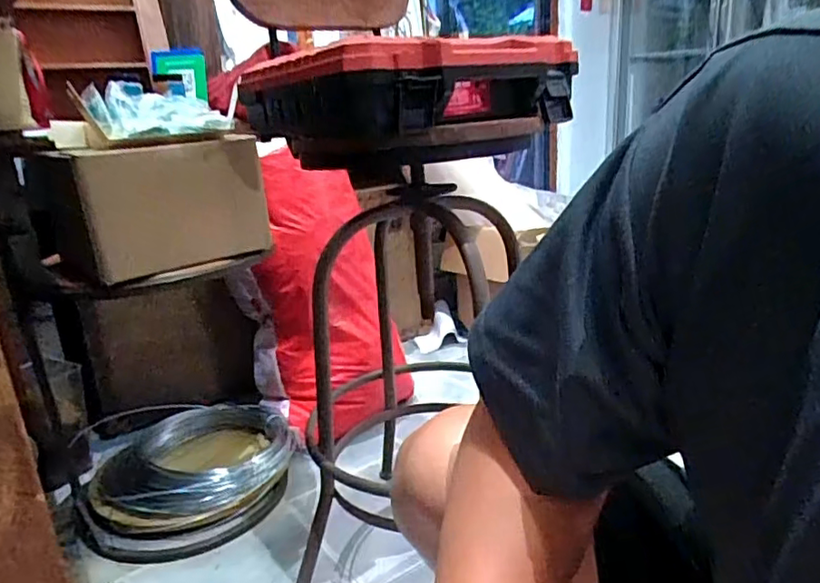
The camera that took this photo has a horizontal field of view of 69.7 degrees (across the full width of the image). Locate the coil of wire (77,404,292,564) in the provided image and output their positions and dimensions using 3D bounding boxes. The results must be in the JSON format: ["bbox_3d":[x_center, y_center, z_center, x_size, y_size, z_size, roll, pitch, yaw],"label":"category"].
[{"bbox_3d":[-0.461,0.358,1.244,0.414,0.115,0.453,-7,17,-8],"label":"coil of wire"}]

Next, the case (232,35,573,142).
[{"bbox_3d":[0.006,-0.257,0.759,0.345,0.095,0.269,-17,21,-36],"label":"case"}]

